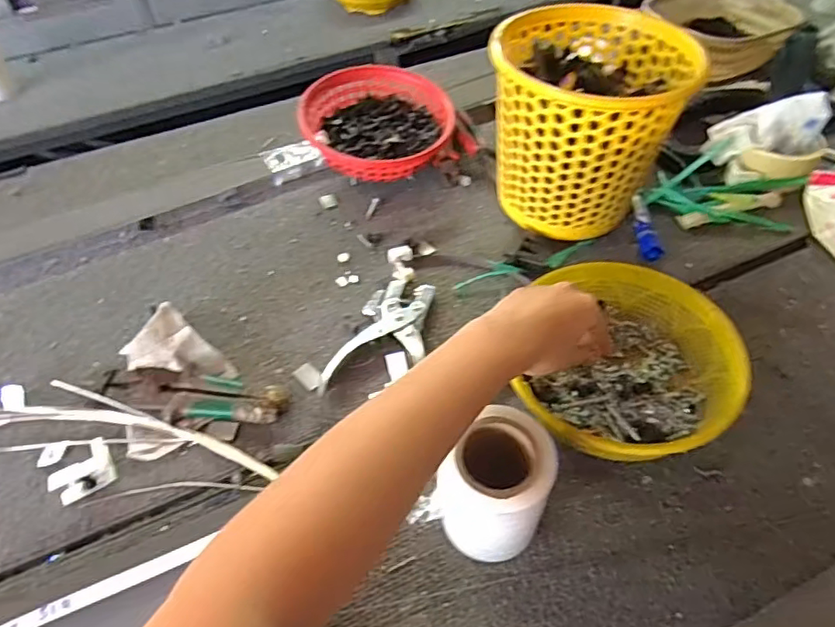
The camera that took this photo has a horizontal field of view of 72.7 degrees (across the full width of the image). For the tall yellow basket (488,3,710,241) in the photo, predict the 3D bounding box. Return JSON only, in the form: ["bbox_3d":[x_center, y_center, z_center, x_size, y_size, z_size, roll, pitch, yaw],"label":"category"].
[{"bbox_3d":[0.178,-0.203,0.612,0.185,0.178,0.194,-2,48,3],"label":"tall yellow basket"}]

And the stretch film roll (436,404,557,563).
[{"bbox_3d":[0.054,0.127,0.408,0.074,0.112,0.064,15,51,17],"label":"stretch film roll"}]

